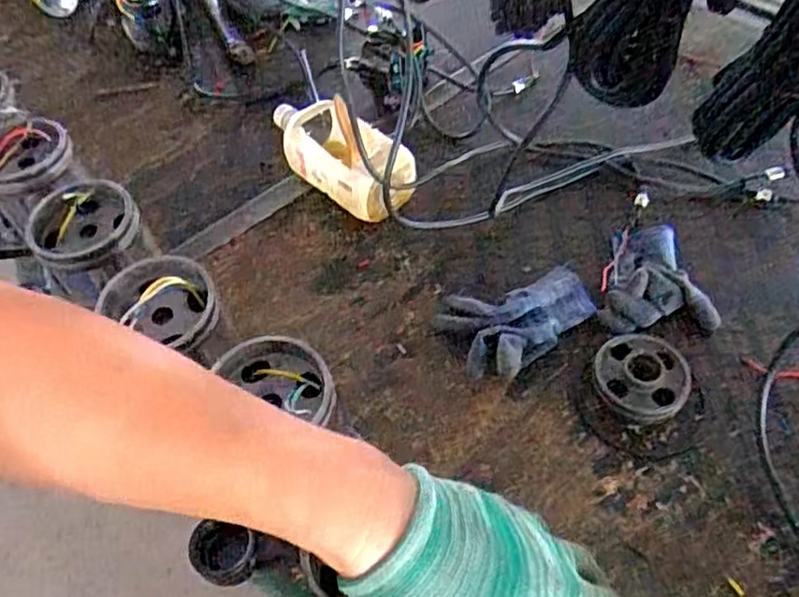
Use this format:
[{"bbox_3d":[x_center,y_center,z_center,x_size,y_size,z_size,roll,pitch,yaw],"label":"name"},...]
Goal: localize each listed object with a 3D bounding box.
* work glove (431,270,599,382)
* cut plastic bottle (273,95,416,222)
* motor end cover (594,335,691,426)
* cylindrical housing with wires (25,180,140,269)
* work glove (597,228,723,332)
[{"bbox_3d":[0.129,0.018,0.713,0.163,0.021,0.107,-26,55,-15],"label":"work glove"},{"bbox_3d":[-0.075,-0.178,0.825,0.102,0.087,0.209,-35,58,-21],"label":"cut plastic bottle"},{"bbox_3d":[0.238,0.075,0.656,0.088,0.017,0.097,28,59,23],"label":"motor end cover"},{"bbox_3d":[-0.273,-0.062,0.581,0.091,0.026,0.093,-2,53,2],"label":"cylindrical housing with wires"},{"bbox_3d":[0.280,-0.024,0.730,0.114,0.026,0.134,2,53,5],"label":"work glove"}]

